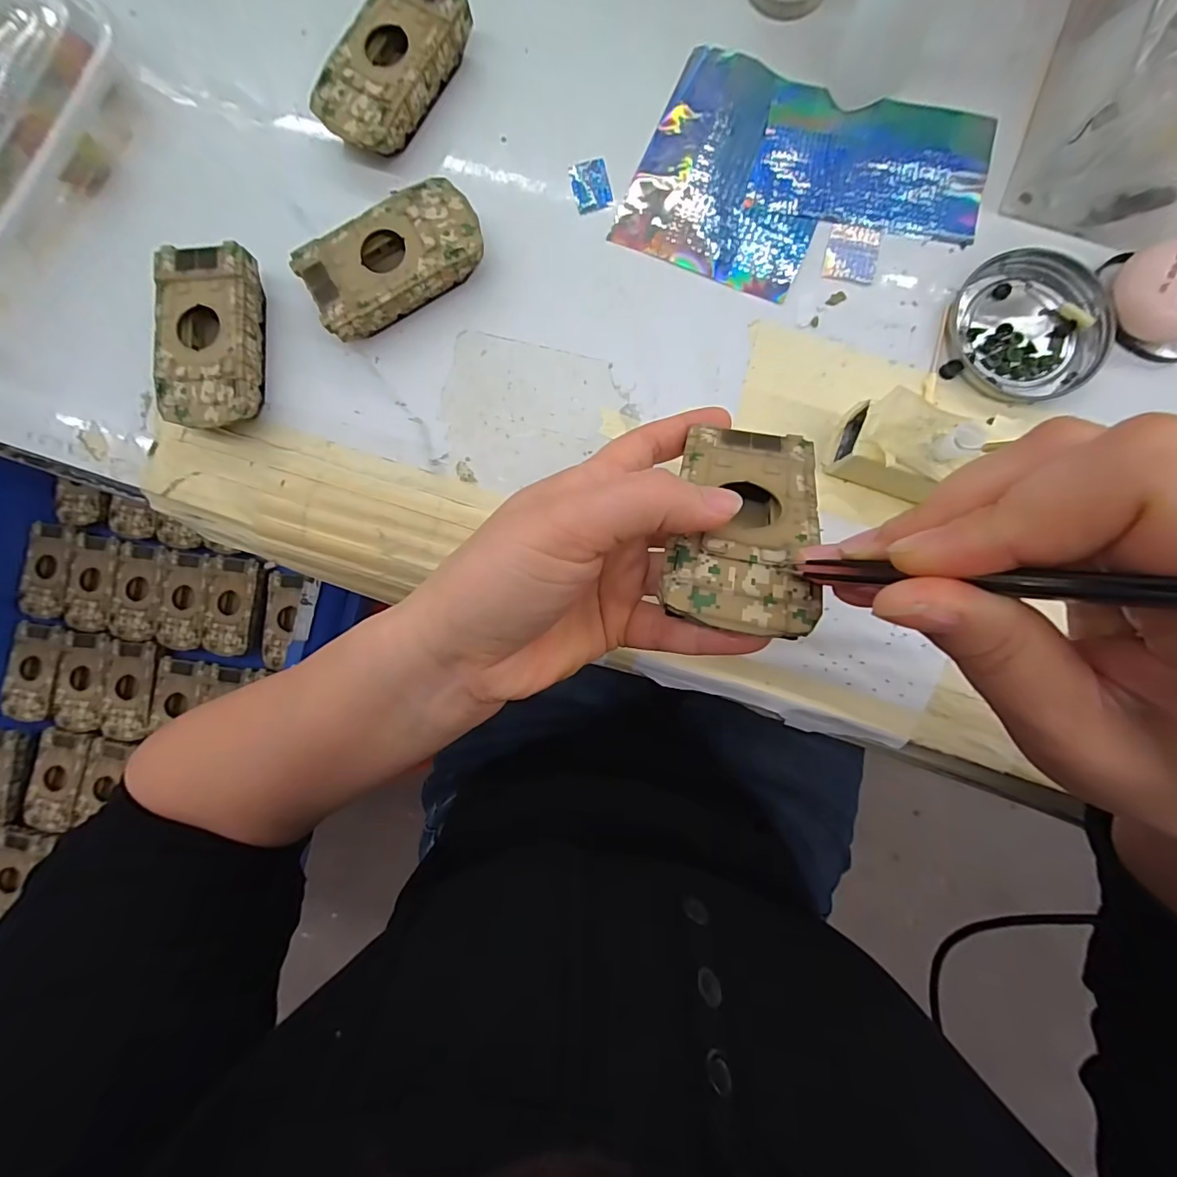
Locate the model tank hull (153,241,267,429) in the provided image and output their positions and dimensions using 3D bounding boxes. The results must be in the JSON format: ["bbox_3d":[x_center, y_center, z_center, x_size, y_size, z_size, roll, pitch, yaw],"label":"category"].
[{"bbox_3d":[-0.209,-0.138,0.278,0.049,0.027,0.095,0,87,4],"label":"model tank hull"}]

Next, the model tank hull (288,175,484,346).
[{"bbox_3d":[-0.106,-0.180,0.275,0.095,0.026,0.050,-30,86,2],"label":"model tank hull"}]

